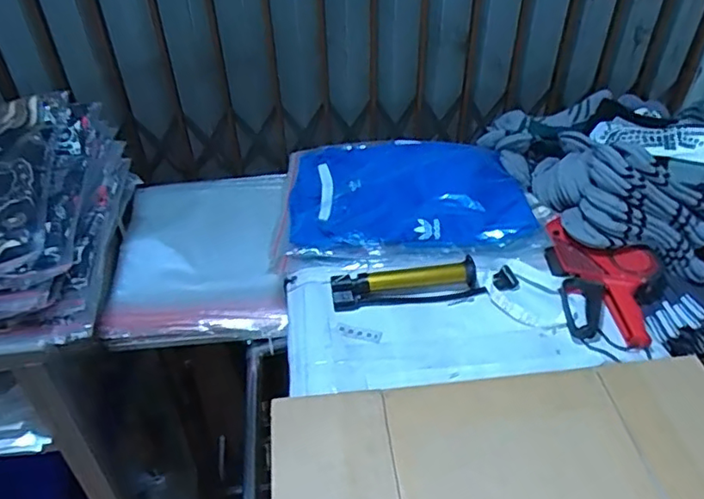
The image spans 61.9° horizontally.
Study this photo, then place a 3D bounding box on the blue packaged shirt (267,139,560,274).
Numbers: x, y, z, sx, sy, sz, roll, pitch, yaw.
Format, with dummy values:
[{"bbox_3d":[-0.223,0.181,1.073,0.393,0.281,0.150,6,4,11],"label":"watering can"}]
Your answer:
[{"bbox_3d":[0.075,-0.080,0.927,0.369,0.054,0.293,-2,42,-2],"label":"blue packaged shirt"}]

